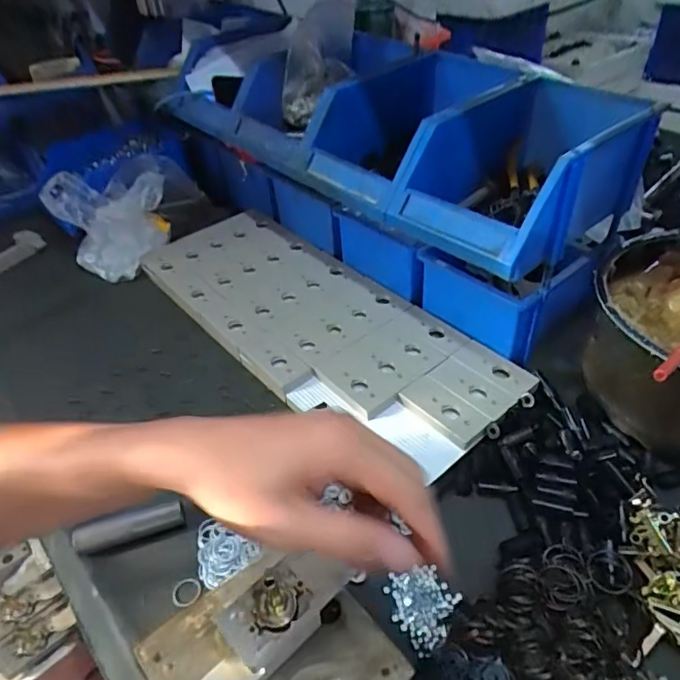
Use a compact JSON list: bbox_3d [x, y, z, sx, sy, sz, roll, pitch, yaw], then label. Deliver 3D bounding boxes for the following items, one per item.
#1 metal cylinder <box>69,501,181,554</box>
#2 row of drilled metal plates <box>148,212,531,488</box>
[{"bbox_3d":[-0.189,0.168,0.481,0.095,0.017,0.017,-15,43,-9],"label":"metal cylinder"},{"bbox_3d":[-0.047,-0.038,0.693,0.205,0.010,0.545,-32,49,-28],"label":"row of drilled metal plates"}]

